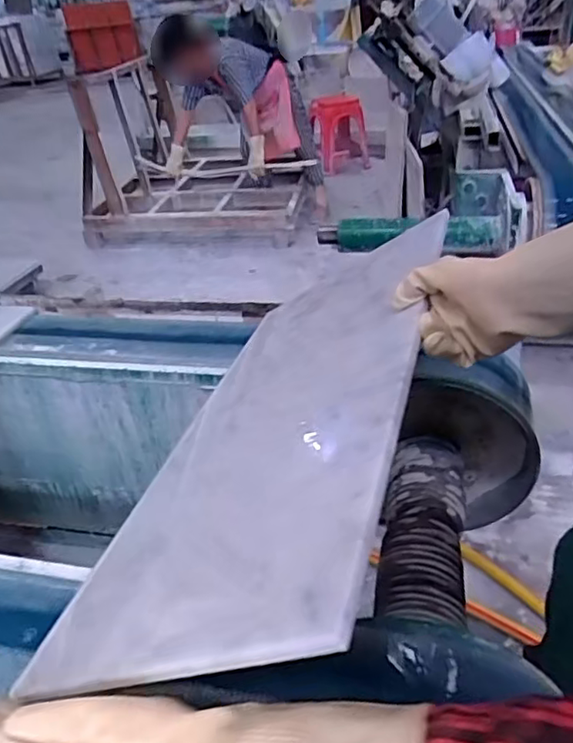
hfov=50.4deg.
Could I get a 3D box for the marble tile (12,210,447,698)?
[{"bbox_3d":[-0.004,0.023,0.578,0.296,0.011,0.561,-25,22,33],"label":"marble tile"}]

